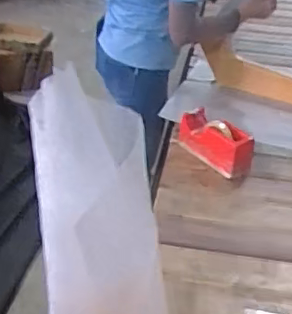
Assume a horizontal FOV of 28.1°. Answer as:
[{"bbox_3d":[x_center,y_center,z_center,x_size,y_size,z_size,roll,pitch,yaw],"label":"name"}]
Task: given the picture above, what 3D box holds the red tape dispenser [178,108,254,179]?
[{"bbox_3d":[0.181,-0.046,1.571,0.087,0.121,0.270,-17,37,-25],"label":"red tape dispenser"}]

